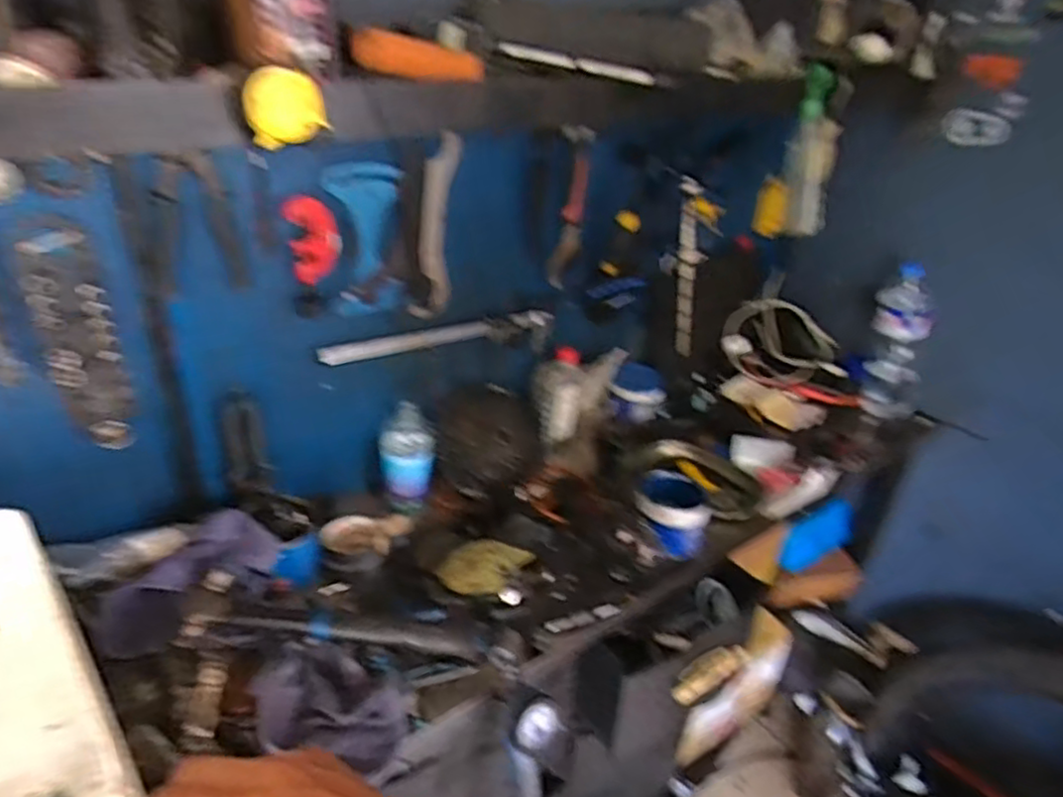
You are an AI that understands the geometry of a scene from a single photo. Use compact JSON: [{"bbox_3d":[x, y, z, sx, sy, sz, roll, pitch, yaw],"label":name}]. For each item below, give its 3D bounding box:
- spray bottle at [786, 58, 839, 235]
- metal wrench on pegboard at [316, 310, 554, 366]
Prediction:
[{"bbox_3d":[0.434,-0.374,1.051,0.072,0.242,0.093,14,31,16],"label":"spray bottle"},{"bbox_3d":[-0.132,-0.088,1.053,0.400,0.076,0.024,-19,37,-35],"label":"metal wrench on pegboard"}]

